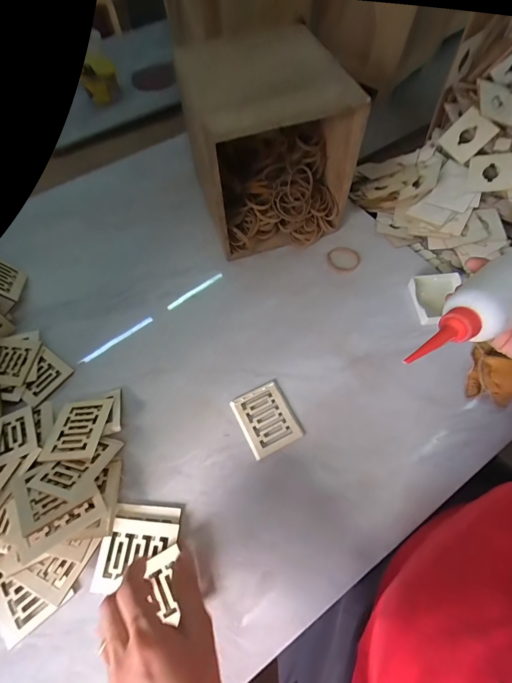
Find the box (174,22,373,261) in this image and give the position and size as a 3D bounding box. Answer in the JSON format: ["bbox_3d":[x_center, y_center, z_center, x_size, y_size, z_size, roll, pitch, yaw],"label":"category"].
[{"bbox_3d":[0.013,-0.296,0.509,0.202,0.201,0.228,-18,63,-7],"label":"box"}]

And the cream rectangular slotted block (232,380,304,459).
[{"bbox_3d":[0.012,0.098,0.418,0.065,0.004,0.081,-25,64,-11],"label":"cream rectangular slotted block"}]

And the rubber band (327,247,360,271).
[{"bbox_3d":[0.145,-0.138,0.544,0.053,0.004,0.049,-1,62,2],"label":"rubber band"}]

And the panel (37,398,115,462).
[{"bbox_3d":[-0.218,0.106,0.405,0.066,0.005,0.083,-5,45,5],"label":"panel"}]

